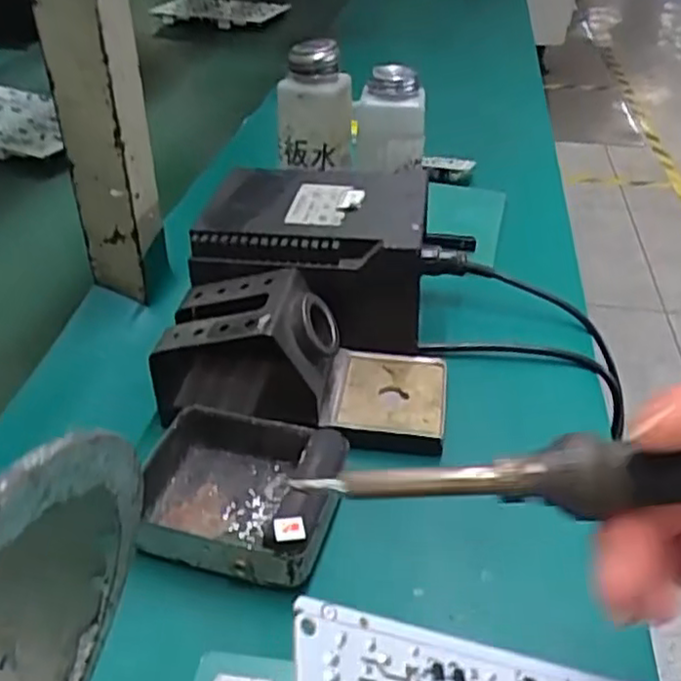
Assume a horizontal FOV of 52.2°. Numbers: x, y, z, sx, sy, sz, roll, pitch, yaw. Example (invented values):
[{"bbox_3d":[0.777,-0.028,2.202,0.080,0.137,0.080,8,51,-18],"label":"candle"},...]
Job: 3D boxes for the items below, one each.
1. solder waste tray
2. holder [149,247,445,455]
[{"bbox_3d":[-0.049,0.071,0.340,0.098,0.036,0.083,9,37,12],"label":"solder waste tray"},{"bbox_3d":[-0.020,0.008,0.397,0.162,0.072,0.085,1,36,1],"label":"holder"}]

